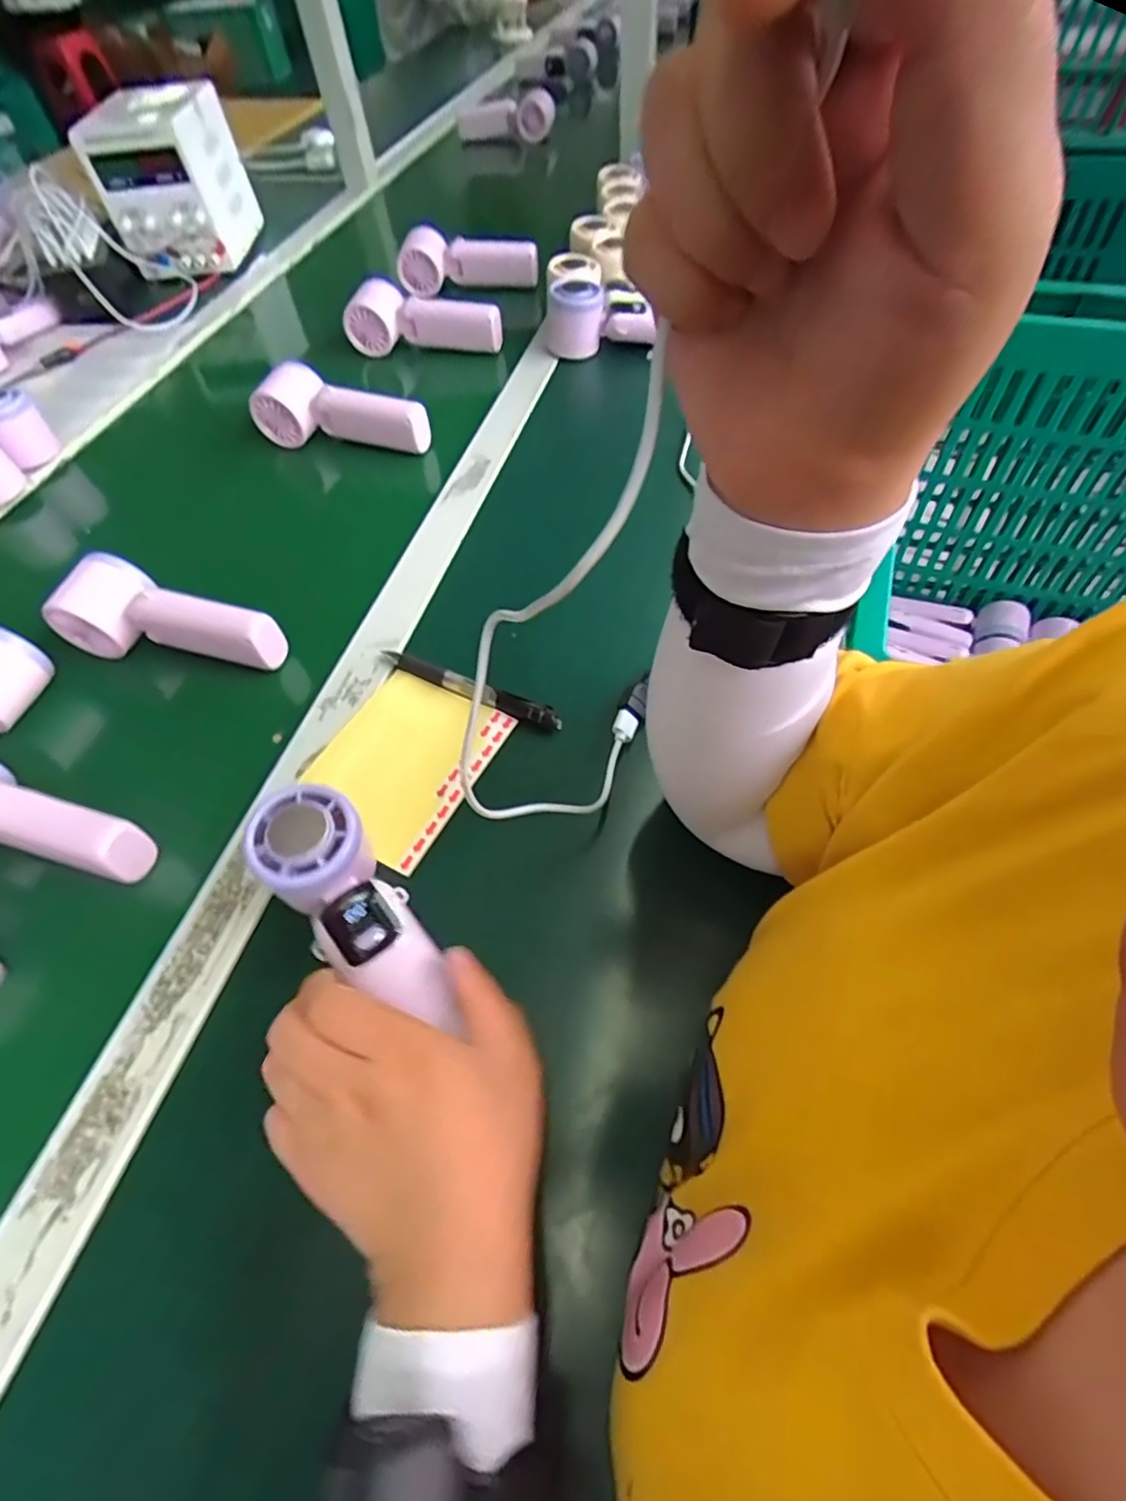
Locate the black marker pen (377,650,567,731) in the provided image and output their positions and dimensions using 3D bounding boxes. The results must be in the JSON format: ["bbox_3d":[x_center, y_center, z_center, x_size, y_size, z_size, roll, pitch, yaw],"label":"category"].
[{"bbox_3d":[-0.063,-0.043,0.427,0.139,0.012,0.013,24,61,18],"label":"black marker pen"}]

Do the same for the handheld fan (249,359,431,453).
[{"bbox_3d":[-0.206,-0.315,0.598,0.174,0.051,0.058,19,60,15],"label":"handheld fan"}]

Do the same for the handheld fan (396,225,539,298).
[{"bbox_3d":[-0.118,-0.607,0.792,0.171,0.062,0.041,-3,57,2],"label":"handheld fan"}]

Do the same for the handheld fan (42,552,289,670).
[{"bbox_3d":[-0.282,-0.087,0.451,0.162,0.047,0.060,19,60,15],"label":"handheld fan"}]

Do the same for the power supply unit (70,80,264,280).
[{"bbox_3d":[-0.519,-0.761,0.846,0.125,0.170,0.172,2,57,5],"label":"power supply unit"}]

